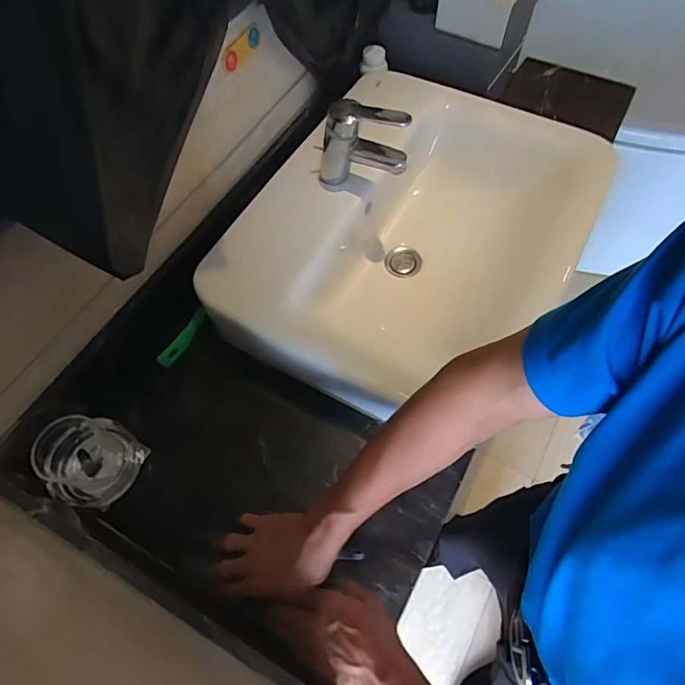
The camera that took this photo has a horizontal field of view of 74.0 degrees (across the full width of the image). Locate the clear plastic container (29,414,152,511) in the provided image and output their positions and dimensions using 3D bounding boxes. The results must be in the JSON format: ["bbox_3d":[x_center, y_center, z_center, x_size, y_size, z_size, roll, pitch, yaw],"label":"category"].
[{"bbox_3d":[-0.313,0.139,0.549,0.086,0.117,0.099,29,67,15],"label":"clear plastic container"}]

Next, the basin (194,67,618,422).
[{"bbox_3d":[0.097,-0.160,0.704,0.422,0.170,0.525,28,67,15],"label":"basin"}]

